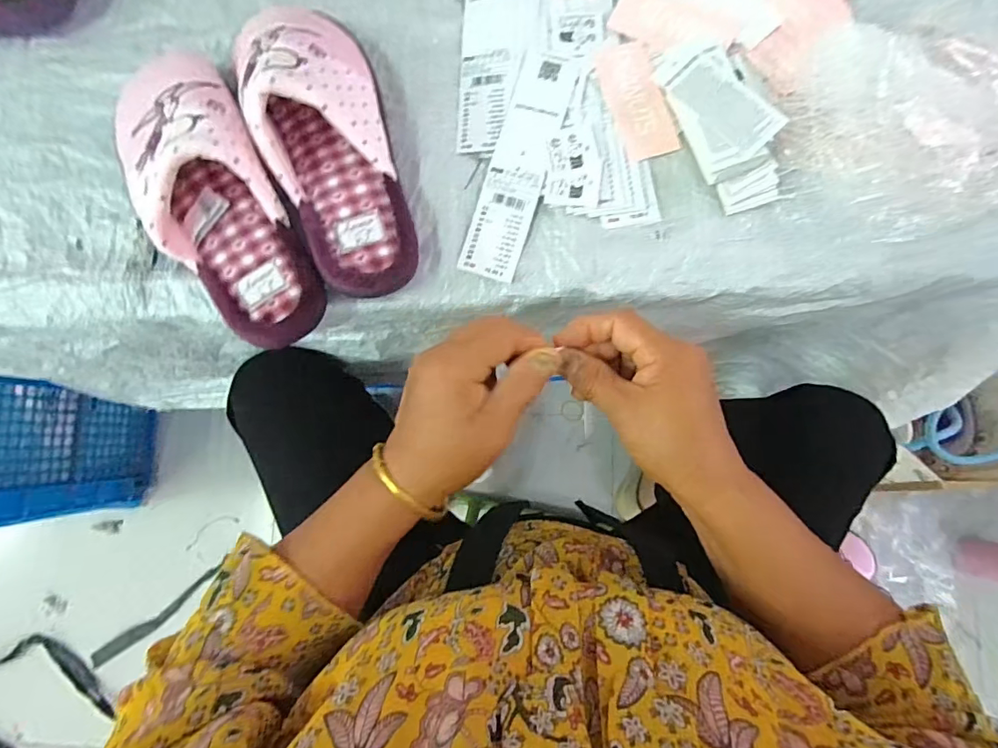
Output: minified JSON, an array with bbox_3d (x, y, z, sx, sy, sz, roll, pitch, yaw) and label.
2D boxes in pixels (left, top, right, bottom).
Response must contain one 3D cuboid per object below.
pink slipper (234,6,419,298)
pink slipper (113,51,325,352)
[{"bbox_3d":[-0.124,-0.167,0.361,0.091,0.081,0.223,-20,83,0],"label":"pink slipper"},{"bbox_3d":[-0.208,-0.128,0.364,0.097,0.075,0.234,-31,83,-2],"label":"pink slipper"}]

